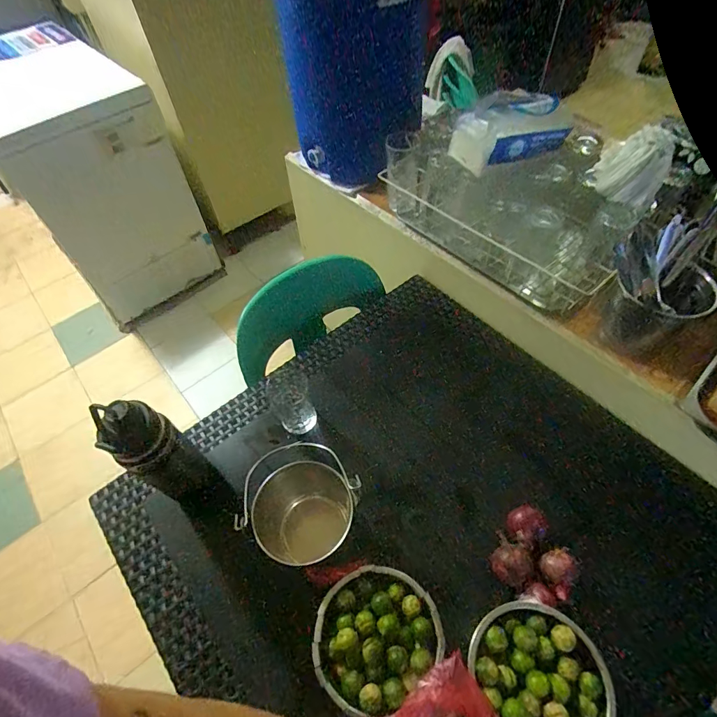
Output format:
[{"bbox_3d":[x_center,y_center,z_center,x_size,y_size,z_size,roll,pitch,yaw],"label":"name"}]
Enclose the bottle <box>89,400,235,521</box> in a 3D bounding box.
[{"bbox_3d":[-0.251,0.156,0.576,0.079,0.287,0.075,31,62,23],"label":"bottle"}]

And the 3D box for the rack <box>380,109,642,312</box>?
[{"bbox_3d":[0.299,-0.321,0.837,0.475,0.176,0.264,36,64,25],"label":"rack"}]

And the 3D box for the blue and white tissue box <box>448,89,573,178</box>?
[{"bbox_3d":[0.273,-0.405,0.733,0.197,0.082,0.098,-22,56,-11],"label":"blue and white tissue box"}]

